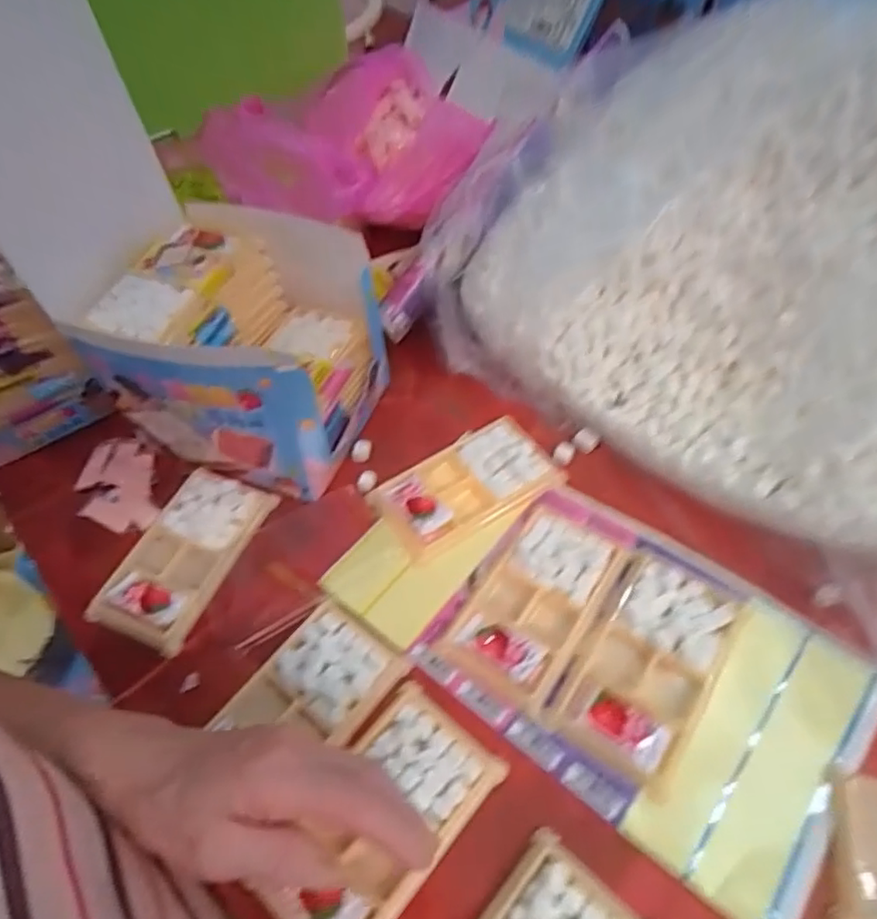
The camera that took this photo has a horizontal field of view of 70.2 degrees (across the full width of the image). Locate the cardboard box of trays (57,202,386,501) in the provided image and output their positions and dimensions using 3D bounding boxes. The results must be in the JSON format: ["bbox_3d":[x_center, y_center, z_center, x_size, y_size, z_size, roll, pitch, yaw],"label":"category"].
[{"bbox_3d":[-0.146,-0.084,0.499,0.166,0.146,0.153,15,56,16],"label":"cardboard box of trays"}]

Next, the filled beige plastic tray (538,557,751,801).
[{"bbox_3d":[0.131,0.127,0.391,0.078,0.021,0.134,27,60,24],"label":"filled beige plastic tray"}]

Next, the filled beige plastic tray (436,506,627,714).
[{"bbox_3d":[0.066,0.095,0.427,0.078,0.012,0.130,27,60,23],"label":"filled beige plastic tray"}]

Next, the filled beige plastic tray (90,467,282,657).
[{"bbox_3d":[-0.190,0.070,0.472,0.082,0.015,0.138,19,57,18],"label":"filled beige plastic tray"}]

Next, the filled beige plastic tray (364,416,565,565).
[{"bbox_3d":[0.021,0.019,0.489,0.134,0.014,0.078,-28,55,-15],"label":"filled beige plastic tray"}]

